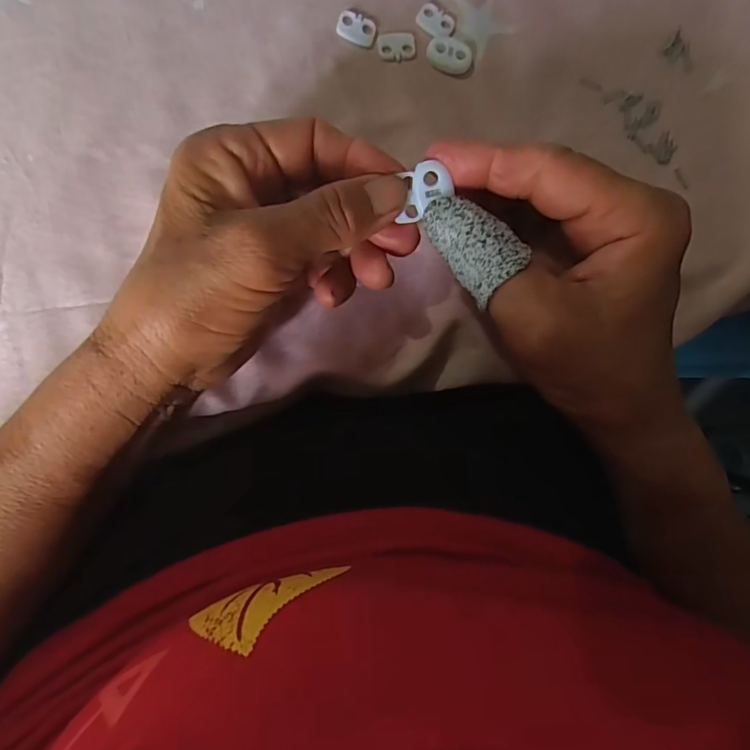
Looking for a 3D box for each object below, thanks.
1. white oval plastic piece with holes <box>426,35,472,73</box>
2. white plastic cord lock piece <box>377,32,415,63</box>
[{"bbox_3d":[0.037,-0.158,0.250,0.022,0.005,0.017,20,87,-5],"label":"white oval plastic piece with holes"},{"bbox_3d":[0.011,-0.161,0.248,0.019,0.004,0.013,-4,89,-6],"label":"white plastic cord lock piece"}]

